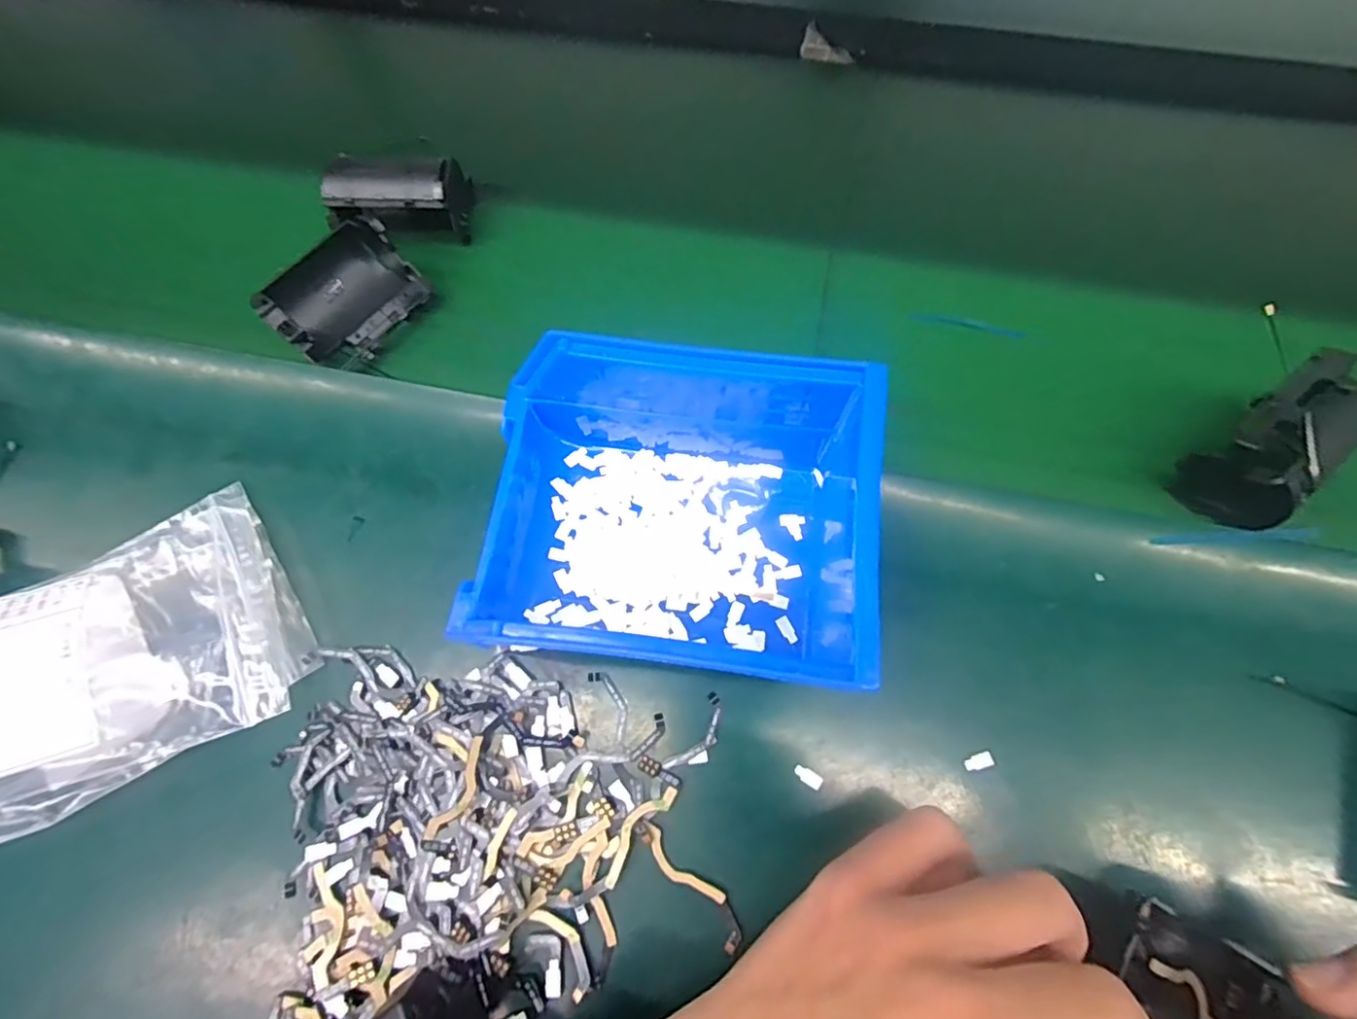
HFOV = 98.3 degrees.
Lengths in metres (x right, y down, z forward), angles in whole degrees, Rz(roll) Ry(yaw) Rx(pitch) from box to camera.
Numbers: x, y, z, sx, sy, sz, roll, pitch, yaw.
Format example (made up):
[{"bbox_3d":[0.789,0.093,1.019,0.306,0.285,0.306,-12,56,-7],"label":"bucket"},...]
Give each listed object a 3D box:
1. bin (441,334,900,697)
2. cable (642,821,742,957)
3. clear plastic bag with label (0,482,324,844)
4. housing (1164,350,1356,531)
[{"bbox_3d":[-0.004,-0.002,0.228,0.138,0.067,0.124,7,68,4],"label":"bin"},{"bbox_3d":[0.005,0.133,0.209,0.011,0.005,0.051,-41,73,-14],"label":"cable"},{"bbox_3d":[-0.232,0.055,0.218,0.151,0.052,0.107,-25,70,-8],"label":"clear plastic bag with label"},{"bbox_3d":[0.255,-0.026,0.251,0.064,0.049,0.040,-38,72,-13],"label":"housing"}]

